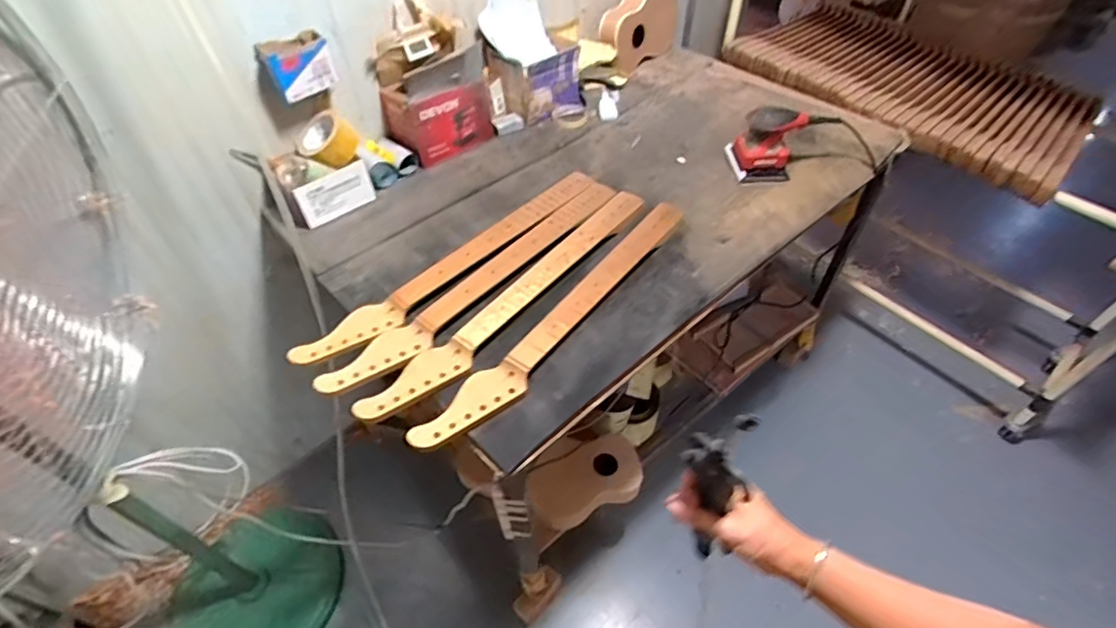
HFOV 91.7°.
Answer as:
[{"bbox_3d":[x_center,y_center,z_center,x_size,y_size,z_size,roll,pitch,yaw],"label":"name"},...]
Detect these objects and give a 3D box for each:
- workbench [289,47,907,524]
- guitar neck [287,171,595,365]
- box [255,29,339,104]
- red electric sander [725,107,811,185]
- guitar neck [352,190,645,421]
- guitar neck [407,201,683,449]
[{"bbox_3d":[0.128,-0.047,1.375,1.179,0.737,0.649,-33,56,-25],"label":"workbench"},{"bbox_3d":[-0.168,-0.099,0.968,0.635,0.021,0.062,-36,58,-27],"label":"guitar neck"},{"bbox_3d":[-0.464,-0.444,0.974,0.114,0.090,0.043,-30,55,-23],"label":"box"},{"bbox_3d":[0.421,-0.361,1.103,0.095,0.172,0.124,-2,49,-1],"label":"red electric sander"},{"bbox_3d":[-0.061,-0.035,0.903,0.073,0.027,0.622,34,57,27],"label":"guitar neck"},{"bbox_3d":[0.026,-0.005,0.885,0.075,0.025,0.638,33,57,26],"label":"guitar neck"}]

